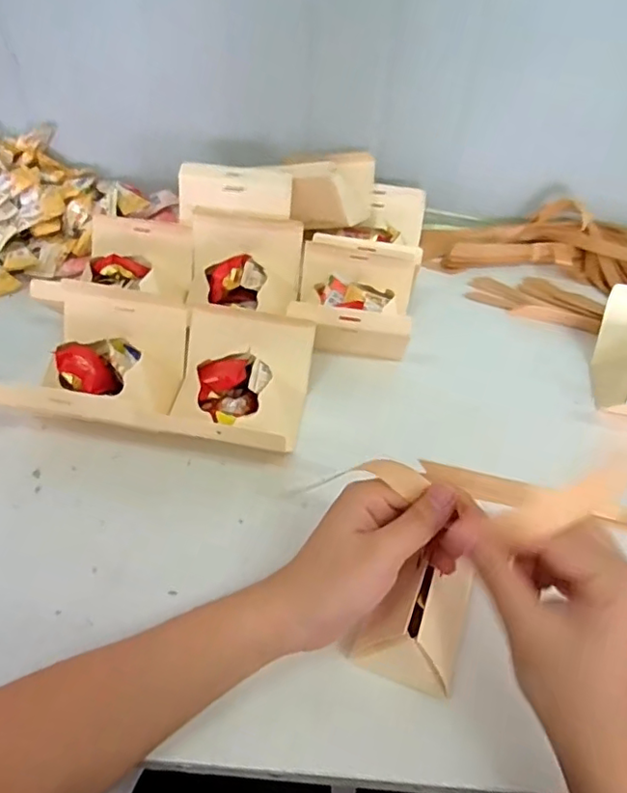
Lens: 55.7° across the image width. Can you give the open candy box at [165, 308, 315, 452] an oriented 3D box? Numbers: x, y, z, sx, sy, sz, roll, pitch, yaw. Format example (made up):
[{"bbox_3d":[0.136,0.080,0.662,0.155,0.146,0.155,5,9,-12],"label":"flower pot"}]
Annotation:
[{"bbox_3d":[-0.073,-0.011,0.578,0.132,0.062,0.166,11,47,7],"label":"open candy box"}]

